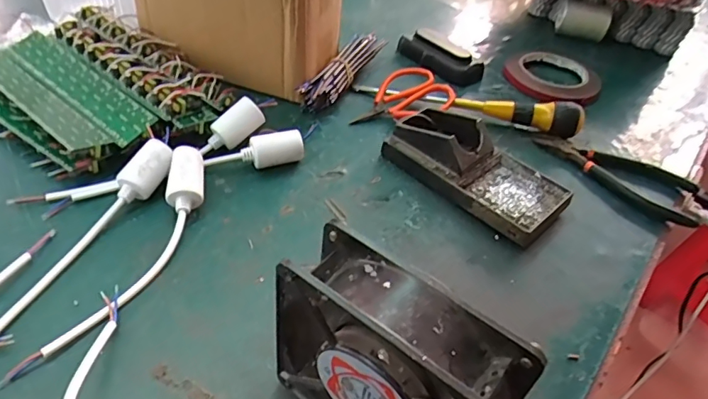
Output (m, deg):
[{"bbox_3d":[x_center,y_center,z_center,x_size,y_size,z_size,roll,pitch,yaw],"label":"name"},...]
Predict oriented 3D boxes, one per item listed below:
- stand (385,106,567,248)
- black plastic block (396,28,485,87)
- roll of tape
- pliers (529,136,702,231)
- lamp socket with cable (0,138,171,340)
[{"bbox_3d":[0.111,-0.031,0.452,0.084,0.042,0.158,-29,54,-33],"label":"stand"},{"bbox_3d":[0.106,-0.177,0.616,0.057,0.025,0.100,-21,50,-27],"label":"black plastic block"},{"bbox_3d":[0.240,-0.149,0.612,0.117,0.025,0.117,4,43,-4],"label":"roll of tape"},{"bbox_3d":[0.250,-0.025,0.487,0.151,0.015,0.063,28,47,21],"label":"pliers"},{"bbox_3d":[-0.196,0.028,0.351,0.026,0.033,0.205,20,44,13],"label":"lamp socket with cable"}]

